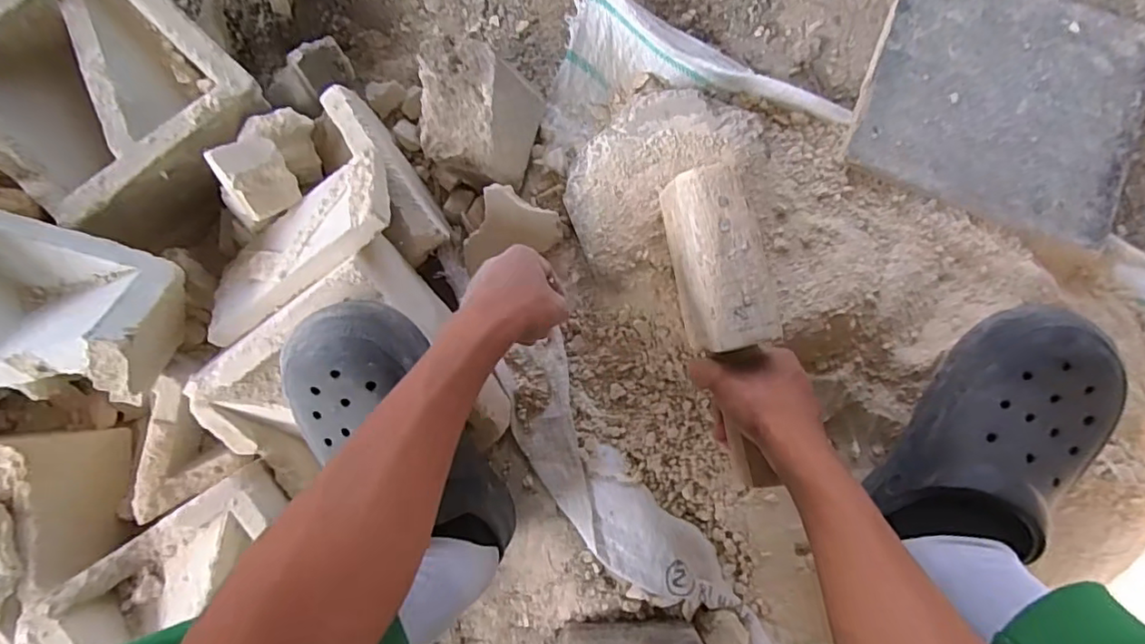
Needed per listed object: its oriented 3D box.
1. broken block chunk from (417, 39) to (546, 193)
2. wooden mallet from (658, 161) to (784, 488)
[{"bbox_3d":[-0.092,-0.192,0.572,0.106,0.103,0.110,0,85,2],"label":"broken block chunk"},{"bbox_3d":[0.121,0.007,0.446,0.063,0.044,0.245,-12,95,5],"label":"wooden mallet"}]

